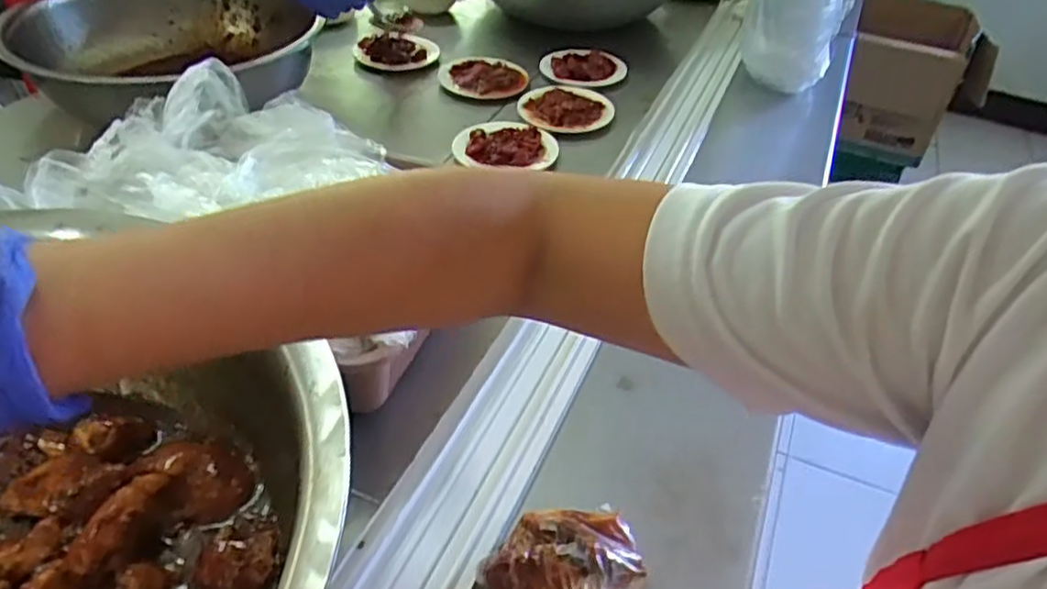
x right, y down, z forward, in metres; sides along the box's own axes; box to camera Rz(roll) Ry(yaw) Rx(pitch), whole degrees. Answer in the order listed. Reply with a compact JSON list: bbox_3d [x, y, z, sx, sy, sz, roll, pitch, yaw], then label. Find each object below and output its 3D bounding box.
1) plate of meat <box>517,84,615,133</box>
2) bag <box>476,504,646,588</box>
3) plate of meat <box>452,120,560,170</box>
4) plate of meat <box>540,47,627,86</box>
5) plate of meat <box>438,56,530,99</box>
[{"bbox_3d":[0.064,-0.300,1.068,0.141,0.022,0.140,3,41,-2],"label":"plate of meat"},{"bbox_3d":[0.032,0.211,0.473,0.116,0.046,0.140,-3,42,-9],"label":"bag"},{"bbox_3d":[-0.021,-0.217,0.972,0.145,0.025,0.132,3,41,-2],"label":"plate of meat"},{"bbox_3d":[0.108,-0.392,1.175,0.122,0.030,0.131,3,41,-2],"label":"plate of meat"},{"bbox_3d":[-0.065,-0.363,1.131,0.143,0.027,0.125,6,41,1],"label":"plate of meat"}]

